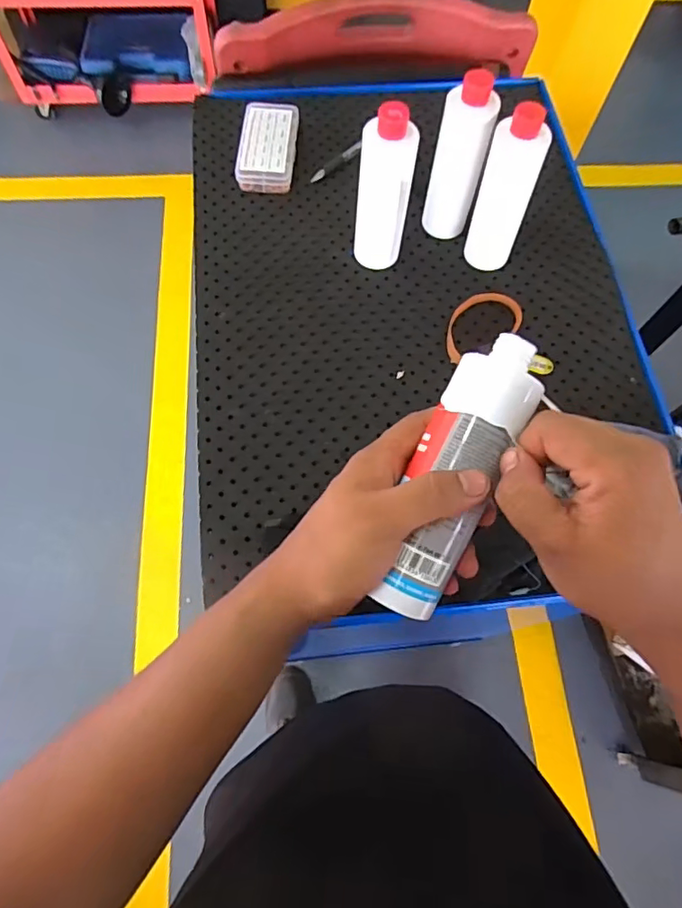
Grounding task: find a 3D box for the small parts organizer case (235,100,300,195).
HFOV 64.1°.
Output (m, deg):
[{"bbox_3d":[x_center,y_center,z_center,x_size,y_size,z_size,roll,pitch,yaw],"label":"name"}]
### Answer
[{"bbox_3d":[-0.089,-0.375,0.664,0.066,0.024,0.127,4,67,-1],"label":"small parts organizer case"}]

